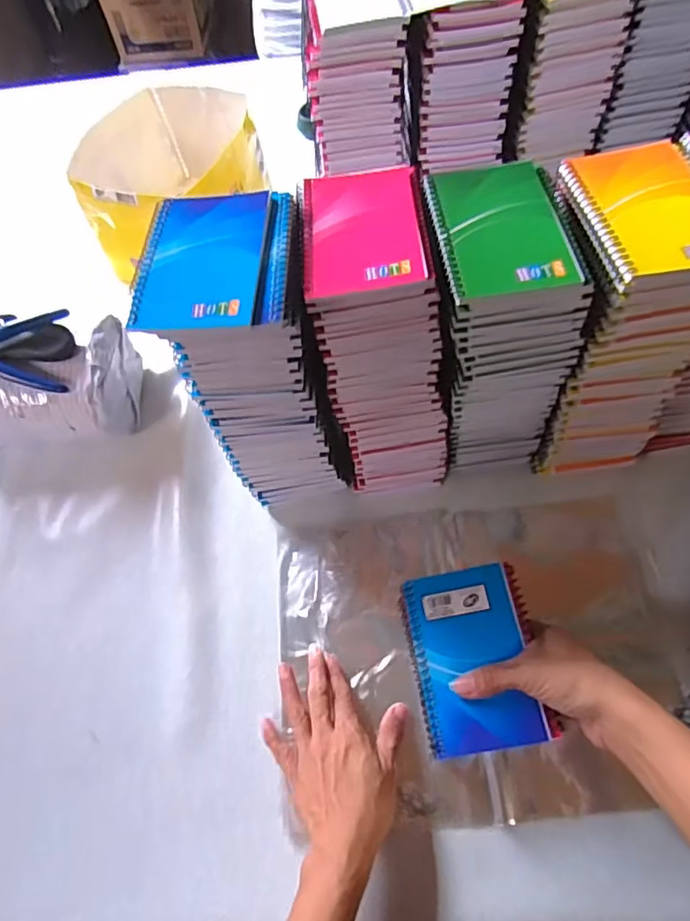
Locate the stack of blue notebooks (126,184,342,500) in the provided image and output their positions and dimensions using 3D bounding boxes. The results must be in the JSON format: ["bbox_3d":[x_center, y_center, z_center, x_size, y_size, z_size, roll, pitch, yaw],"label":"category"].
[{"bbox_3d":[-0.071,-0.073,0.502,0.109,0.267,0.127,-1,61,5],"label":"stack of blue notebooks"}]

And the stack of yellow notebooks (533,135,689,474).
[{"bbox_3d":[0.223,-0.112,0.489,0.094,0.242,0.134,-10,60,1],"label":"stack of yellow notebooks"}]

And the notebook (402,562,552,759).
[{"bbox_3d":[0.095,0.150,0.435,0.084,0.008,0.130,-12,66,7],"label":"notebook"}]

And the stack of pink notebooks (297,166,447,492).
[{"bbox_3d":[0.031,-0.094,0.512,0.101,0.267,0.131,-7,60,2],"label":"stack of pink notebooks"}]

